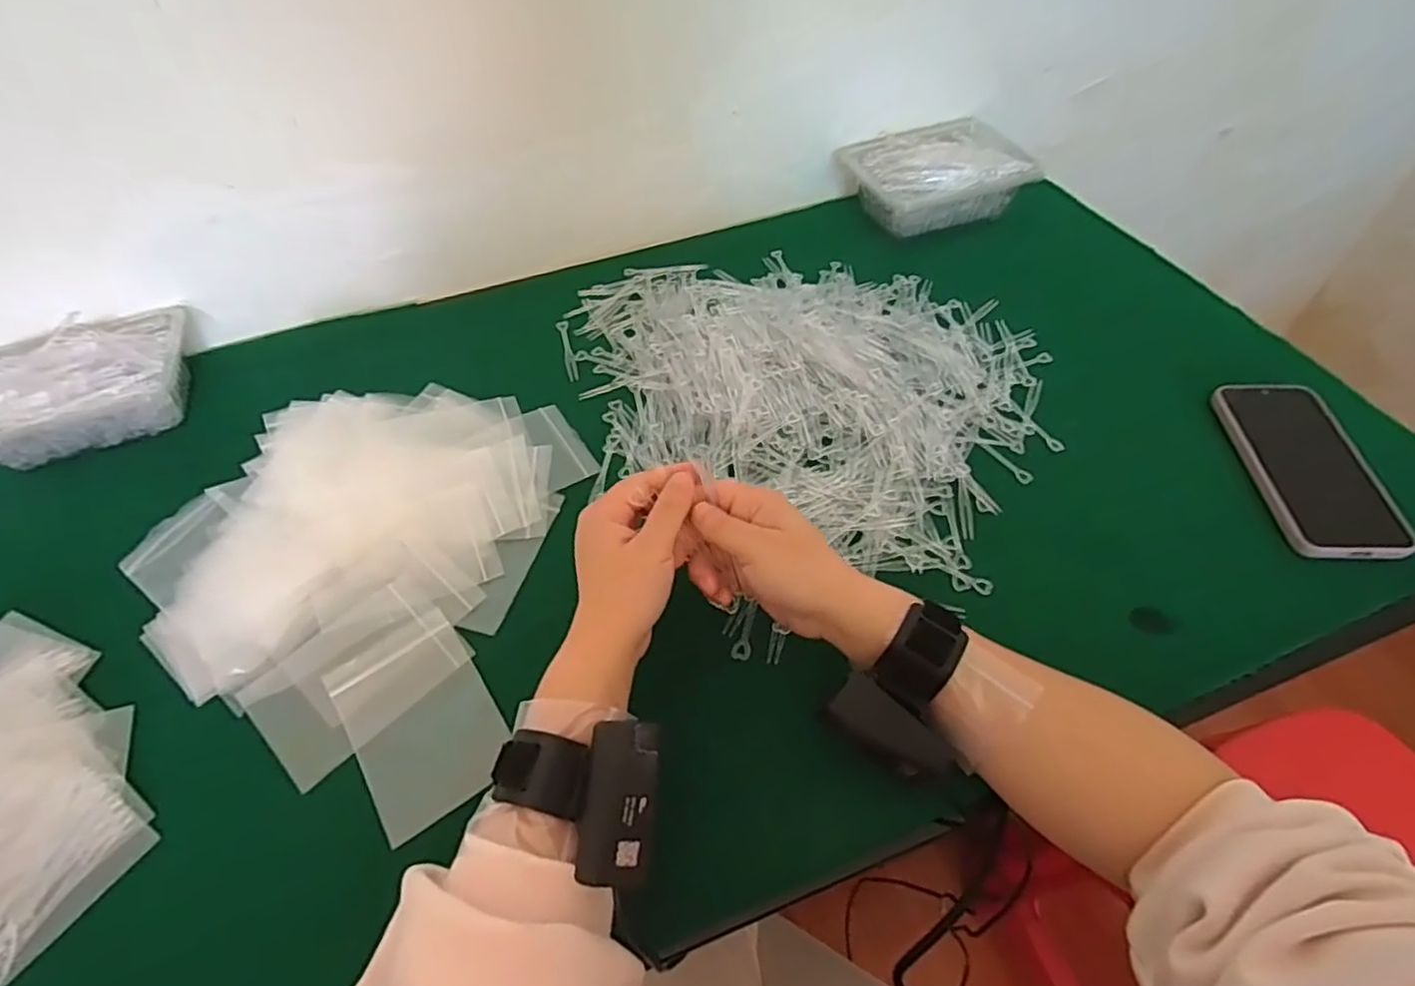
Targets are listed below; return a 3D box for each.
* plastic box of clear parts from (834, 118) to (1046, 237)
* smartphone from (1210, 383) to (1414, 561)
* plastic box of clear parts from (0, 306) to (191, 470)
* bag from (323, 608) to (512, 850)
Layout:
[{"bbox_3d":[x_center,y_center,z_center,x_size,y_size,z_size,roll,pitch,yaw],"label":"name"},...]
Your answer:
[{"bbox_3d":[0.245,-0.344,0.743,0.174,0.052,0.131,-15,52,-10],"label":"plastic box of clear parts"},{"bbox_3d":[0.448,-0.020,0.516,0.081,0.016,0.157,1,51,3],"label":"smartphone"},{"bbox_3d":[-0.537,-0.091,0.591,0.179,0.054,0.116,-19,53,-13],"label":"plastic box of clear parts"},{"bbox_3d":[-0.178,0.140,0.431,0.081,0.006,0.121,-30,61,-19],"label":"bag"}]

